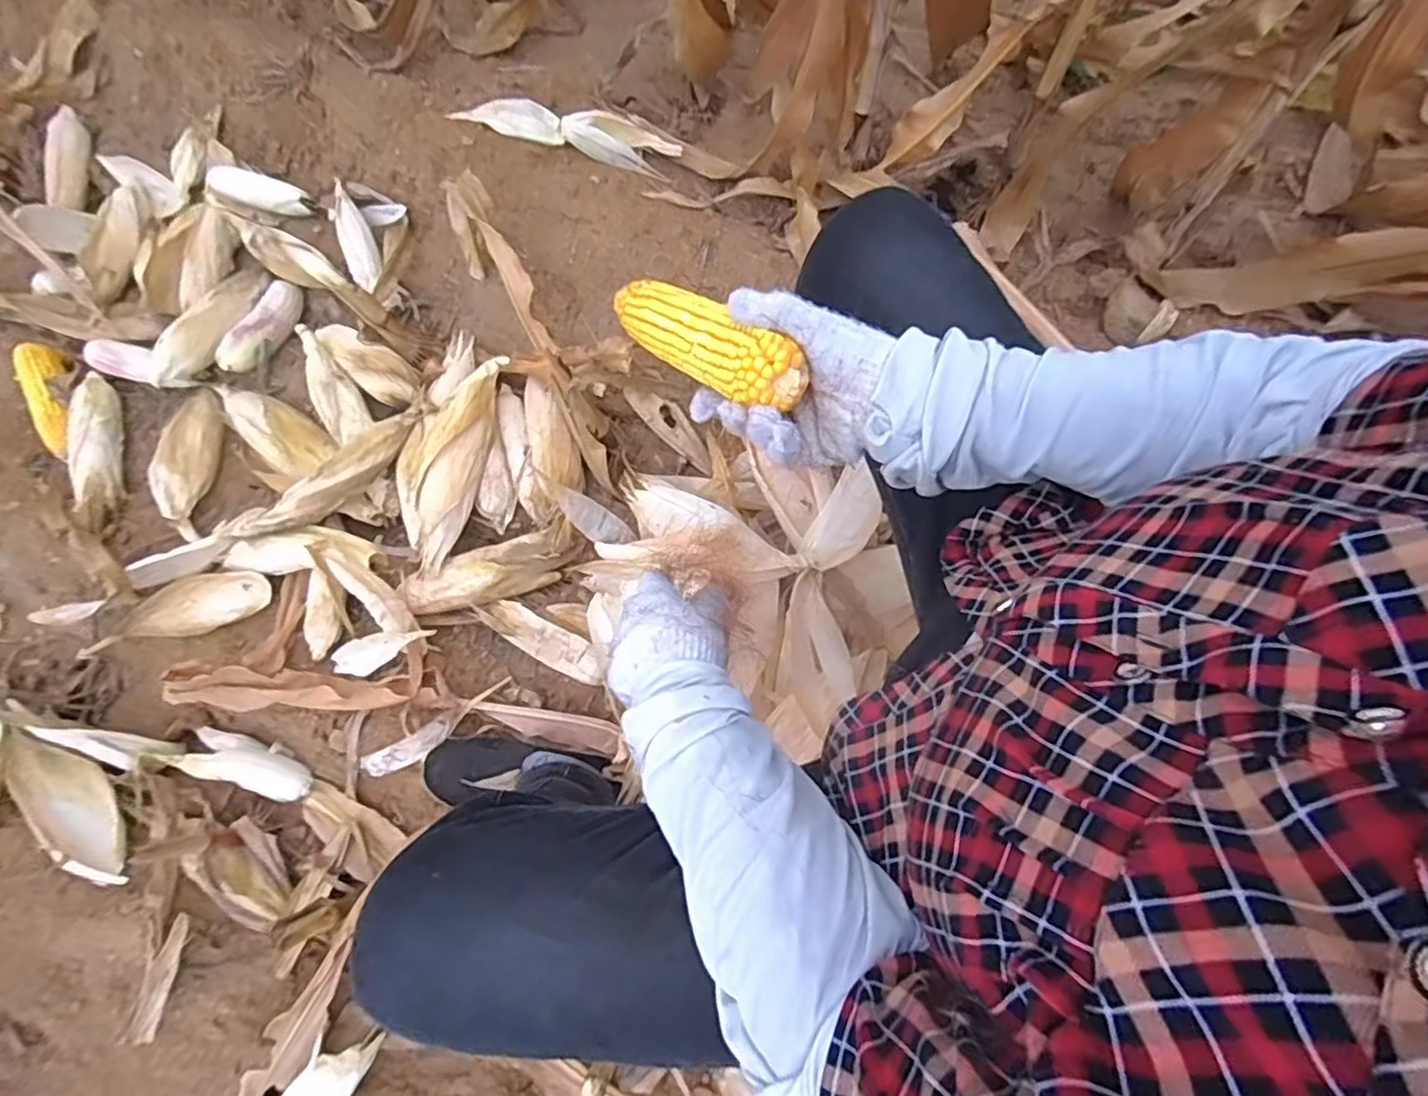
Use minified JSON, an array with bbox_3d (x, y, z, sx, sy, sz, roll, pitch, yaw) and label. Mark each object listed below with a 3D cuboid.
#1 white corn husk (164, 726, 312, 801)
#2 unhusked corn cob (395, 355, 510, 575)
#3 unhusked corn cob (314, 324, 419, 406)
[{"bbox_3d":[-0.617,0.282,0.870,0.185,0.042,0.057,16,77,6],"label":"white corn husk"},{"bbox_3d":[-0.369,-0.127,0.910,0.123,0.085,0.305,16,77,6],"label":"unhusked corn cob"},{"bbox_3d":[-0.509,-0.273,0.971,0.214,0.059,0.069,32,79,9],"label":"unhusked corn cob"}]

